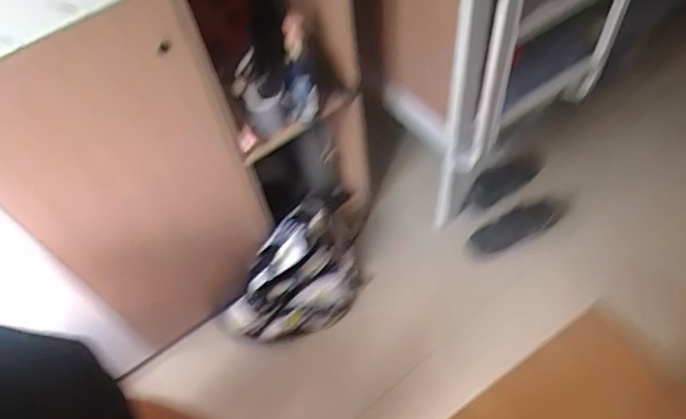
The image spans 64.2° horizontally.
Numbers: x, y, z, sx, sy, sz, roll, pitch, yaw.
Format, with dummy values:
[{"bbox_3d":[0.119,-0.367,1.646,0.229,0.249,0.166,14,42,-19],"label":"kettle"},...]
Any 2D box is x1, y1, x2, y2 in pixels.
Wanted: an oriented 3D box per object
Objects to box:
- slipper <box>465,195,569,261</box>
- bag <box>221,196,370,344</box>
[{"bbox_3d":[0.547,0.054,1.706,0.327,0.063,0.096,-28,57,3],"label":"slipper"},{"bbox_3d":[-0.118,0.200,1.534,0.215,0.343,0.423,30,64,23],"label":"bag"}]

